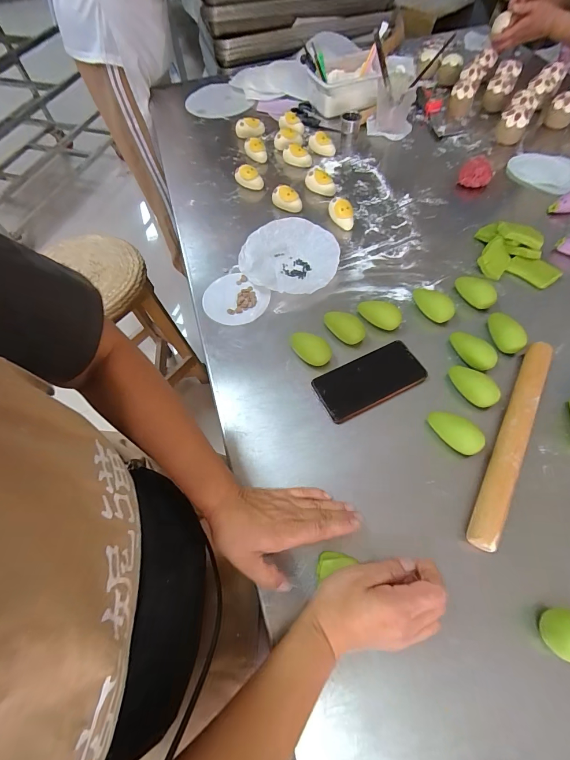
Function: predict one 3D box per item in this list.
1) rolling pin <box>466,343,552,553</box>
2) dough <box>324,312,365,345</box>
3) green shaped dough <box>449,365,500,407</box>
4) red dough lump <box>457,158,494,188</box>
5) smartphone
[{"bbox_3d":[0.293,0.069,0.428,0.030,0.029,0.299,27,66,16],"label":"rolling pin"},{"bbox_3d":[0.091,-0.081,0.522,0.068,0.030,0.035,30,67,18],"label":"dough"},{"bbox_3d":[0.263,0.009,0.471,0.032,0.039,0.071,-37,66,-16],"label":"green shaped dough"},{"bbox_3d":[0.402,-0.434,0.704,0.063,0.039,0.063,25,66,15],"label":"red dough lump"},{"bbox_3d":[0.124,0.000,0.490,0.158,0.012,0.075,-25,63,-10],"label":"smartphone"}]

